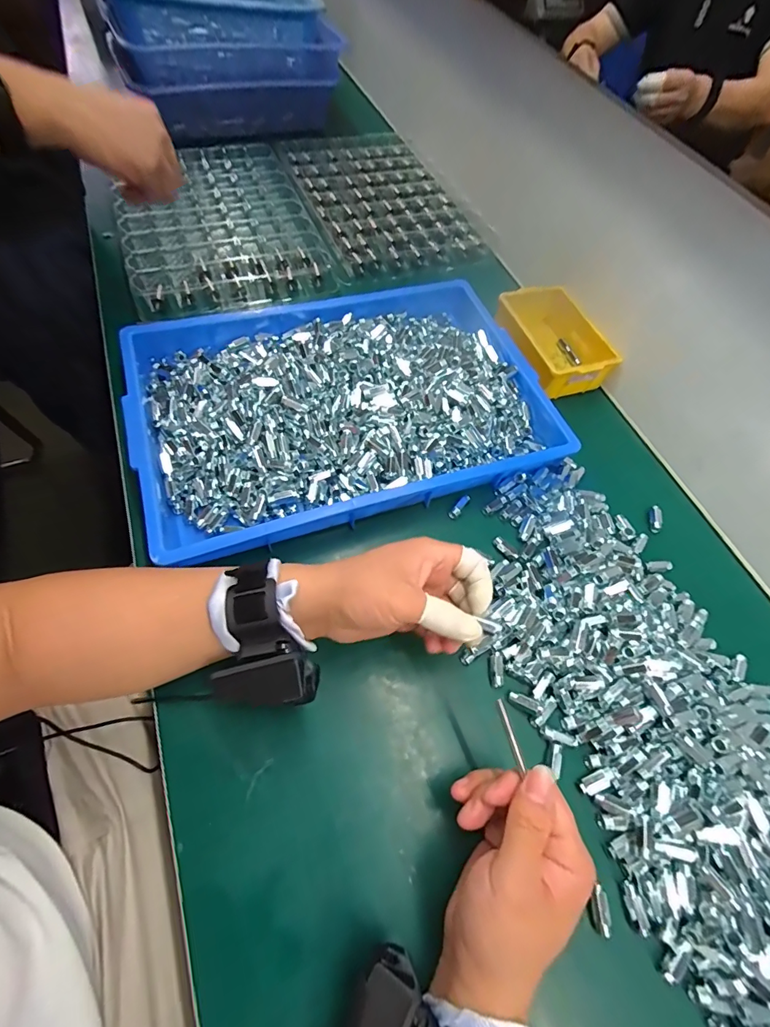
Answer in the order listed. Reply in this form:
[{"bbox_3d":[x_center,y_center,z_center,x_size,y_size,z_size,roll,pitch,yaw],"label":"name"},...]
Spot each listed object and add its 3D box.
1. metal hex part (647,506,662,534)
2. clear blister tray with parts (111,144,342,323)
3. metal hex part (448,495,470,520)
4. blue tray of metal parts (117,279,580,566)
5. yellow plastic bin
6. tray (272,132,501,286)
[{"bbox_3d":[0.290,0.006,0.463,0.012,0.009,0.028,14,63,3],"label":"metal hex part"},{"bbox_3d":[-0.242,-0.422,0.621,0.262,0.035,0.347,-17,65,-14],"label":"clear blister tray with parts"},{"bbox_3d":[0.078,-0.007,0.443,0.010,0.009,0.031,38,65,14],"label":"metal hex part"},{"bbox_3d":[-0.041,-0.127,0.467,0.438,0.048,0.294,-18,65,-15],"label":"blue tray of metal parts"},{"bbox_3d":[0.207,-0.220,0.547,0.096,0.053,0.153,-12,64,-12],"label":"yellow plastic bin"},{"bbox_3d":[-0.006,-0.515,0.706,0.263,0.031,0.351,-17,66,-12],"label":"tray"}]

